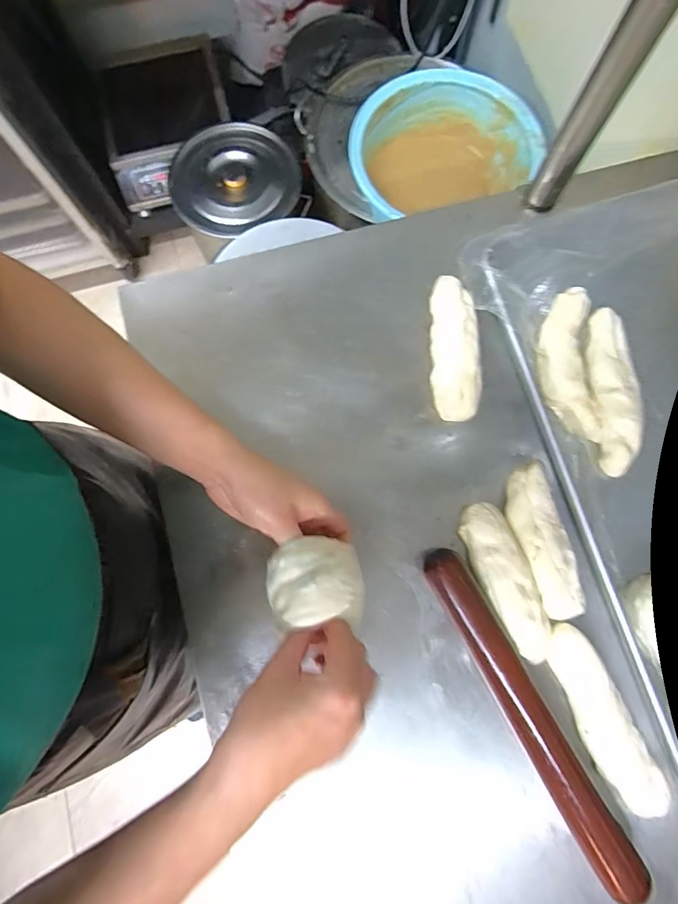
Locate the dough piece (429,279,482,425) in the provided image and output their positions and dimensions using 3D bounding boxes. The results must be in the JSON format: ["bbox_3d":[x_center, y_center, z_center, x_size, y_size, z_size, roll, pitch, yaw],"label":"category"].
[{"bbox_3d":[0.128,-0.115,0.484,0.051,0.025,0.160,2,79,0],"label":"dough piece"}]

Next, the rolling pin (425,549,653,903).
[{"bbox_3d":[0.176,0.243,0.415,0.040,0.036,0.324,-29,81,-5],"label":"rolling pin"}]

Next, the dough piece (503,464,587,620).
[{"bbox_3d":[0.204,0.092,0.443,0.047,0.030,0.151,-13,80,-3],"label":"dough piece"}]

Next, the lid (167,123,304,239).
[{"bbox_3d":[-0.258,-0.667,1.073,0.311,0.067,0.298,0,79,0],"label":"lid"}]

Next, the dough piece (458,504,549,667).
[{"bbox_3d":[0.167,0.127,0.436,0.051,0.030,0.152,-23,80,-4],"label":"dough piece"}]

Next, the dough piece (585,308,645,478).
[{"bbox_3d":[0.297,-0.068,0.472,0.044,0.026,0.180,-3,79,-1],"label":"dough piece"}]

